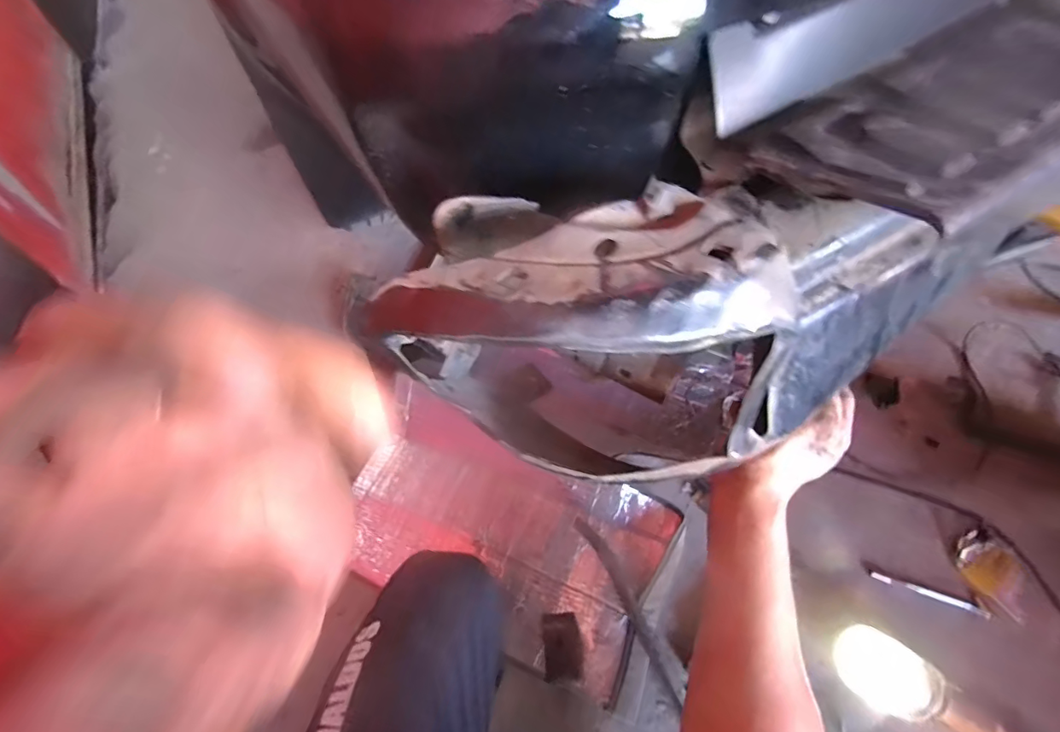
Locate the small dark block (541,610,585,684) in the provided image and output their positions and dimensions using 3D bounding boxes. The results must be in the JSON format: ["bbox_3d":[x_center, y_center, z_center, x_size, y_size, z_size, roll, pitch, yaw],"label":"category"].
[{"bbox_3d":[0.051,0.436,0.758,0.059,0.009,0.090,-3,59,0],"label":"small dark block"}]

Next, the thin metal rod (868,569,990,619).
[{"bbox_3d":[0.644,0.368,0.794,0.151,0.012,0.014,8,53,47],"label":"thin metal rod"}]

